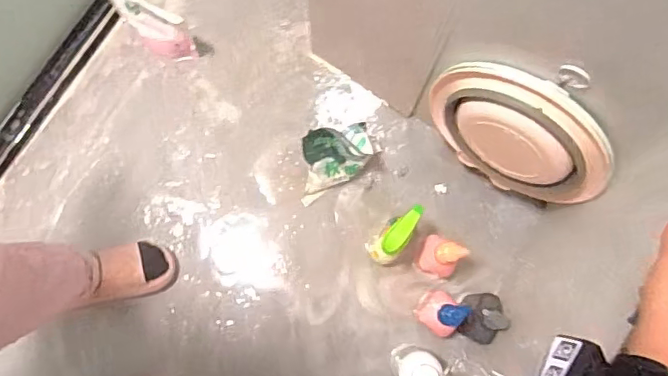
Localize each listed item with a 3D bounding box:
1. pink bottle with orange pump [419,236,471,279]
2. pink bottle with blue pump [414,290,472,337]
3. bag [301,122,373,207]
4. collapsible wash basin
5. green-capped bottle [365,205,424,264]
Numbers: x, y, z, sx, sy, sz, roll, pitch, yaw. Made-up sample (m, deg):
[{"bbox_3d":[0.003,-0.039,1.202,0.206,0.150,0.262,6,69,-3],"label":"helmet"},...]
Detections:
[{"bbox_3d":[0.190,0.124,1.018,0.070,0.145,0.067,0,80,-1],"label":"pink bottle with orange pump"},{"bbox_3d":[0.190,0.224,1.010,0.066,0.142,0.072,0,80,-1],"label":"pink bottle with blue pump"},{"bbox_3d":[-0.004,-0.056,1.074,0.169,0.133,0.091,-29,81,-5],"label":"bag"},{"bbox_3d":[0.284,-0.077,0.893,0.299,0.287,0.072,36,81,5],"label":"collapsible wash basin"},{"bbox_3d":[0.108,0.085,1.002,0.065,0.197,0.101,43,82,7],"label":"green-capped bottle"}]

